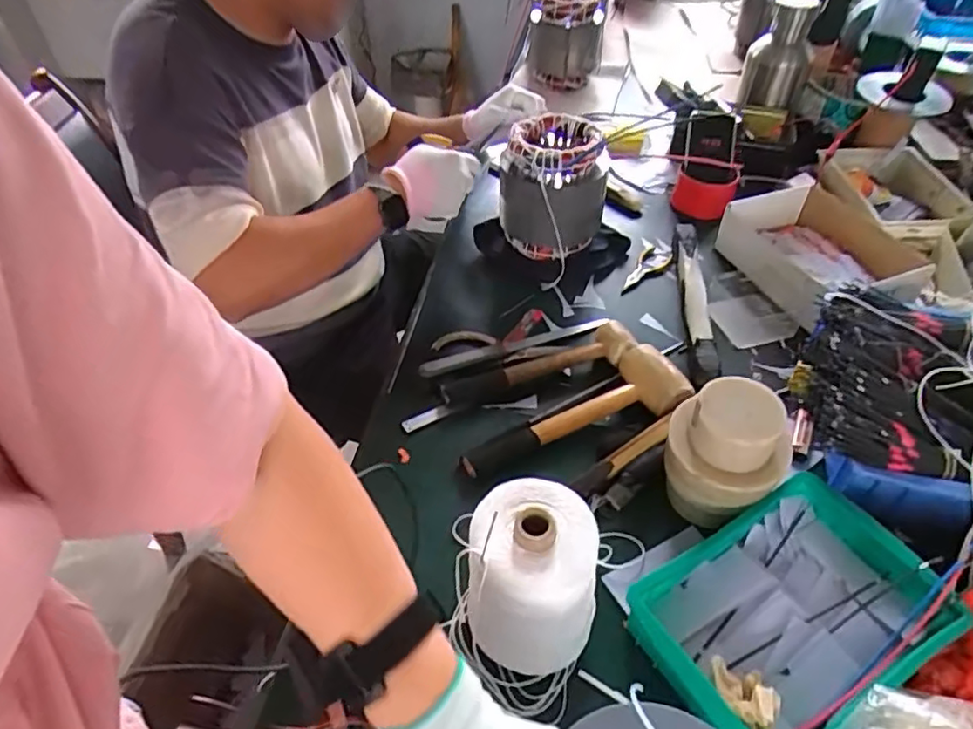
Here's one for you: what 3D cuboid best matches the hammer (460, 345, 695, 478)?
[{"bbox_3d":[0.113,0.067,0.735,0.289,0.049,0.098,-24,50,-21],"label":"hammer"}]

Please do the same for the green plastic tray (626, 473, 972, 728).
[{"bbox_3d":[0.269,0.220,0.546,0.248,0.052,0.174,-24,50,-21],"label":"green plastic tray"}]

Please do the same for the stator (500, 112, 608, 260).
[{"bbox_3d":[0.099,-0.268,0.954,0.154,0.190,0.126,3,46,3],"label":"stator"}]

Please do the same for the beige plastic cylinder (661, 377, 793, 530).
[{"bbox_3d":[0.235,0.094,0.616,0.098,0.140,0.100,-10,47,-9],"label":"beige plastic cylinder"}]

